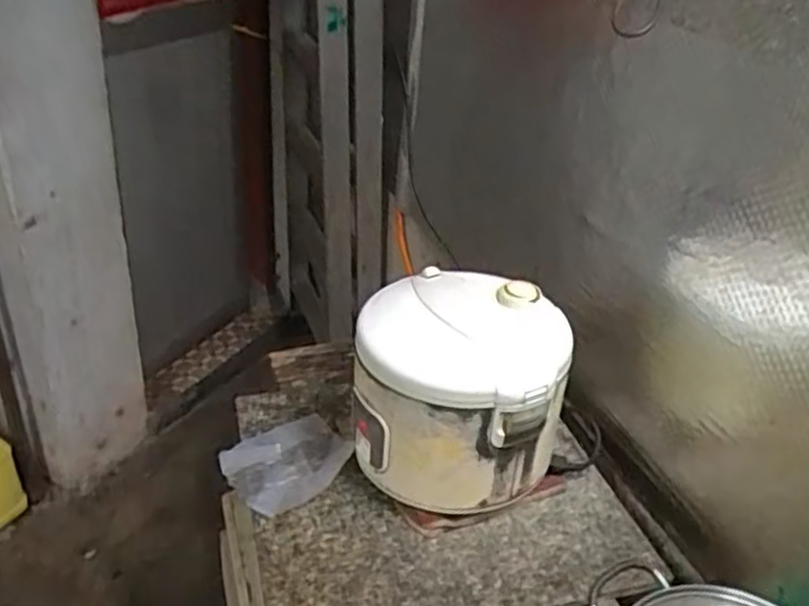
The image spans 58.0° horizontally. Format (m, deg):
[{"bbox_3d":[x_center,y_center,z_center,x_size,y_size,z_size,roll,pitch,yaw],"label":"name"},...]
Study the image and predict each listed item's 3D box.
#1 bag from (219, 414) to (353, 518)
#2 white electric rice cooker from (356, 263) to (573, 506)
[{"bbox_3d":[-0.153,0.209,0.970,0.149,0.031,0.137,-21,42,-36],"label":"bag"},{"bbox_3d":[0.066,0.106,0.908,0.251,0.211,0.206,2,33,-6],"label":"white electric rice cooker"}]

